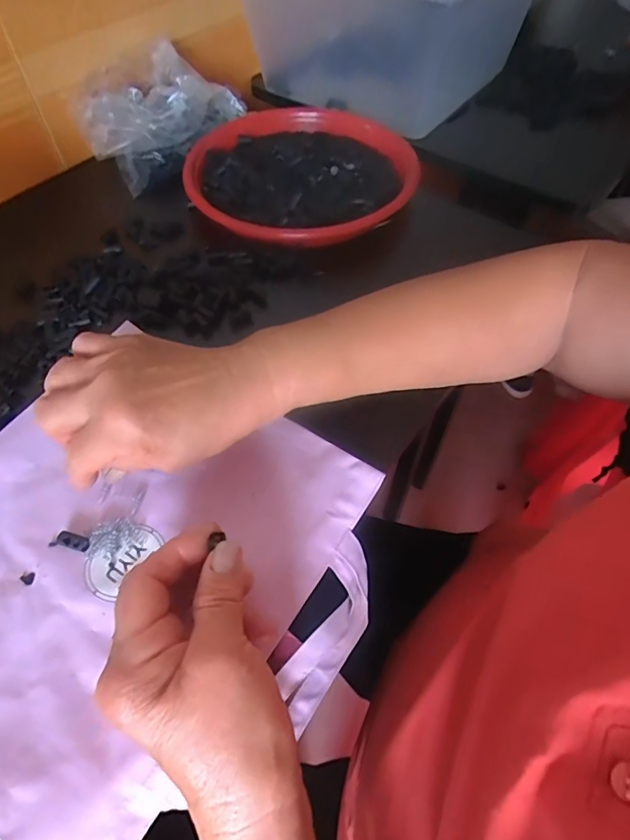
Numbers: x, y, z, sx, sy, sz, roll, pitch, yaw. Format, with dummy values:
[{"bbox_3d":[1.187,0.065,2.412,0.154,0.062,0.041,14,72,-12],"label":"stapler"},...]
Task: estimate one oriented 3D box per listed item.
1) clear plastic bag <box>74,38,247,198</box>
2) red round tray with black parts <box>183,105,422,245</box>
[{"bbox_3d":[-0.176,-0.343,0.545,0.120,0.077,0.175,27,60,17],"label":"clear plastic bag"},{"bbox_3d":[-0.010,-0.272,0.518,0.228,0.035,0.237,-1,56,1],"label":"red round tray with black parts"}]

